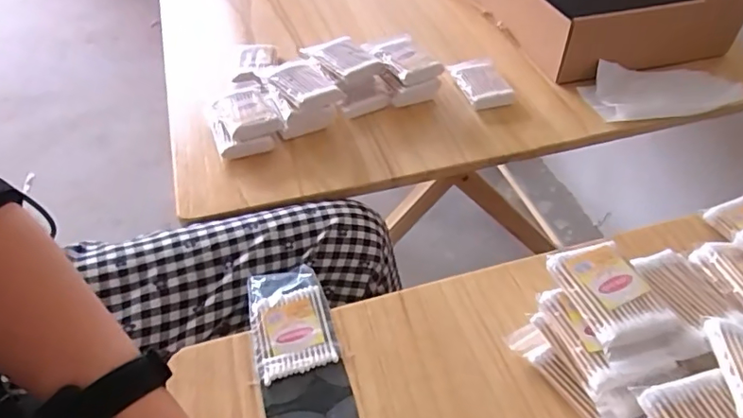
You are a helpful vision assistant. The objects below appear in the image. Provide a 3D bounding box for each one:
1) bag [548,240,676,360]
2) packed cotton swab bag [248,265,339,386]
[{"bbox_3d":[0.157,0.057,0.350,0.048,0.018,0.076,-13,47,-13],"label":"bag"},{"bbox_3d":[-0.064,0.086,0.420,0.060,0.009,0.096,-13,47,-11],"label":"packed cotton swab bag"}]

